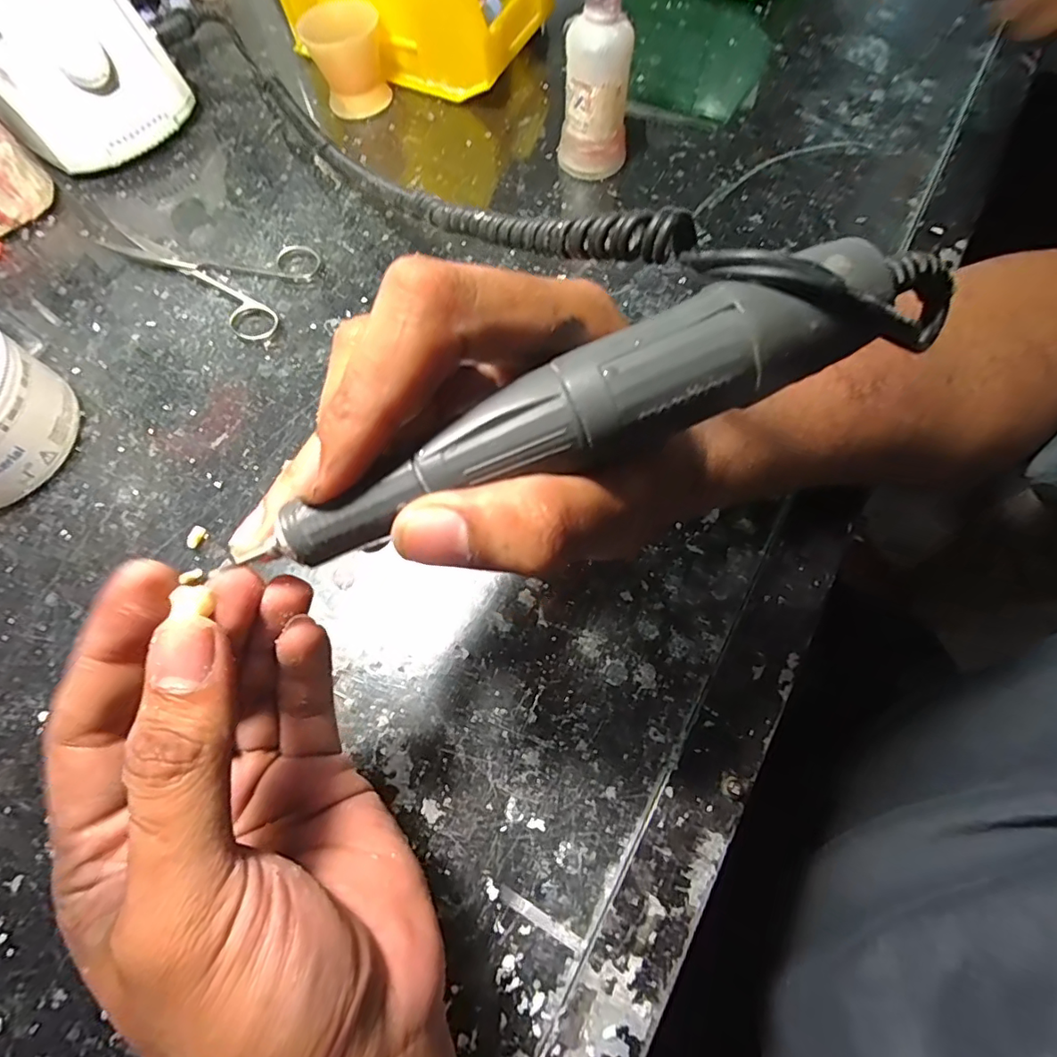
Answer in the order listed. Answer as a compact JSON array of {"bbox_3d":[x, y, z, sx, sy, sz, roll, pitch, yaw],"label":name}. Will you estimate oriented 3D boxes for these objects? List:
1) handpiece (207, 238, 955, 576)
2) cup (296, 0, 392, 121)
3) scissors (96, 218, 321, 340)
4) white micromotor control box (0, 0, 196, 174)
[{"bbox_3d":[0.020,-0.030,0.121,0.161,0.027,0.029,-24,70,1],"label":"handpiece"},{"bbox_3d":[-0.123,-0.320,0.363,0.049,0.052,0.047,-9,69,-2],"label":"cup"},{"bbox_3d":[-0.201,-0.162,0.325,0.137,0.008,0.070,21,70,9],"label":"scissors"},{"bbox_3d":[-0.298,-0.305,0.345,0.104,0.081,0.119,-38,73,-13],"label":"white micromotor control box"}]

